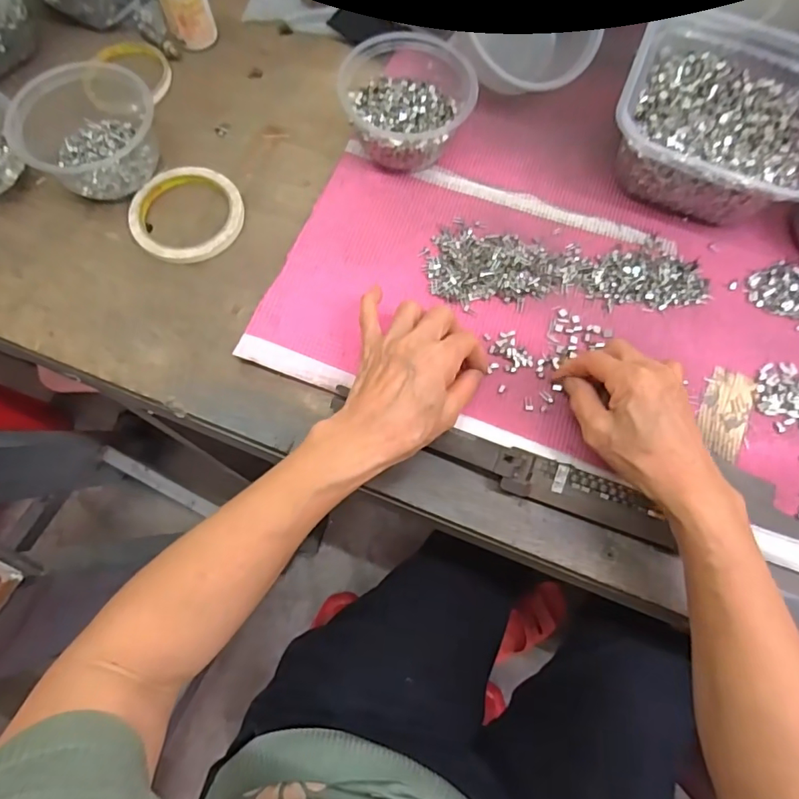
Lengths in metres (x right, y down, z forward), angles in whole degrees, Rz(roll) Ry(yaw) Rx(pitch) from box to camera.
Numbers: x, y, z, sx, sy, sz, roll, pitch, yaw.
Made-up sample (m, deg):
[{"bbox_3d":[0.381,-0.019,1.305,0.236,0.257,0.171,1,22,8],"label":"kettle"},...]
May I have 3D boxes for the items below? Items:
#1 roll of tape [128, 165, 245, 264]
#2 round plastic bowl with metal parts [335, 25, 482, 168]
[{"bbox_3d":[-0.192,-0.170,0.459,0.098,0.010,0.101,0,73,0],"label":"roll of tape"},{"bbox_3d":[0.005,-0.268,0.457,0.110,0.068,0.119,0,73,0],"label":"round plastic bowl with metal parts"}]

